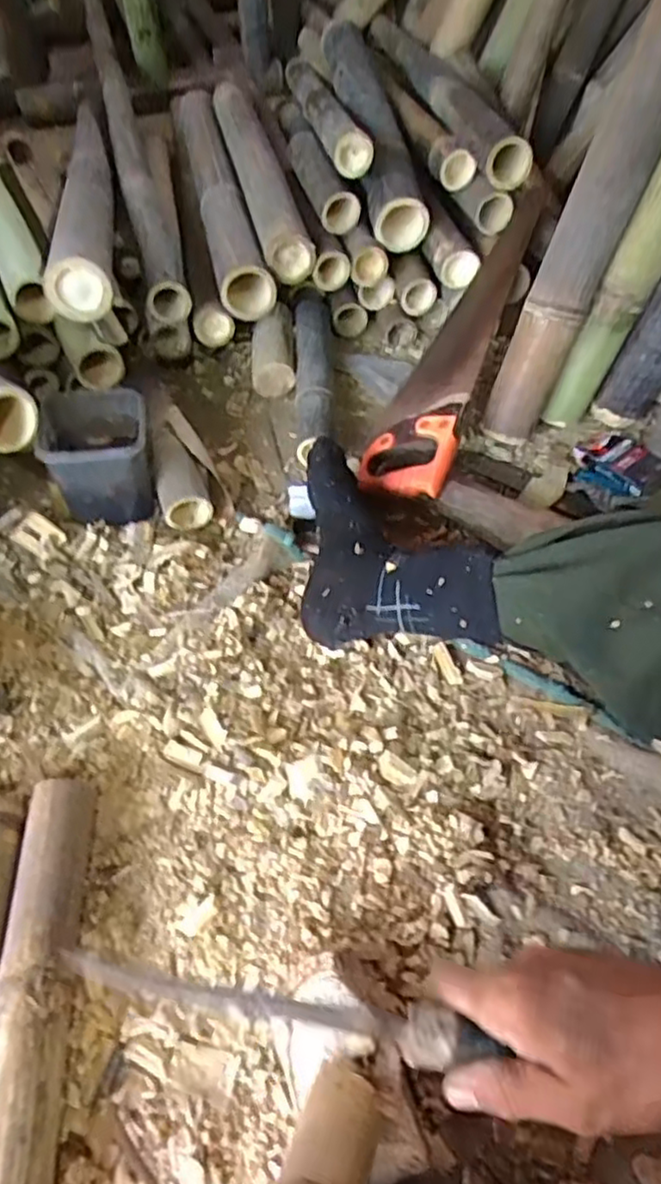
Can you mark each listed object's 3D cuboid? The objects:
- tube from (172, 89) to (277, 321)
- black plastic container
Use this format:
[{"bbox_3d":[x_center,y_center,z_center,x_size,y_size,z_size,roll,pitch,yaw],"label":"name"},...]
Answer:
[{"bbox_3d":[-0.185,-0.650,1.107,0.075,0.068,0.650,-10,54,-9],"label":"tube"},{"bbox_3d":[-0.266,-0.158,0.806,0.113,0.106,0.122,-13,55,-9],"label":"black plastic container"}]

